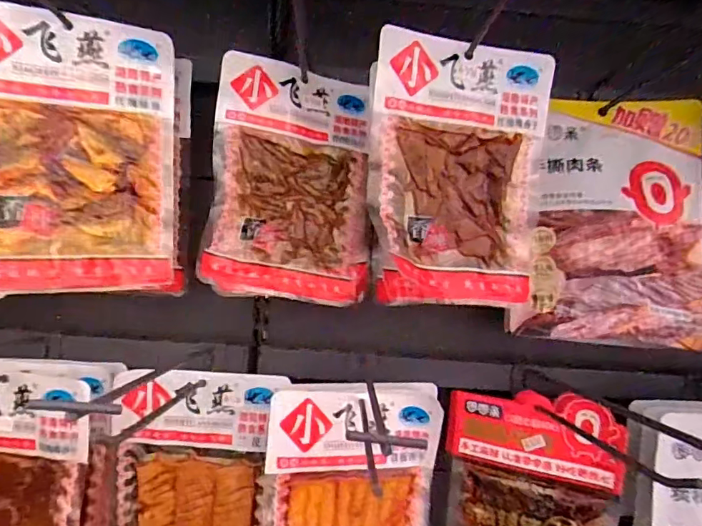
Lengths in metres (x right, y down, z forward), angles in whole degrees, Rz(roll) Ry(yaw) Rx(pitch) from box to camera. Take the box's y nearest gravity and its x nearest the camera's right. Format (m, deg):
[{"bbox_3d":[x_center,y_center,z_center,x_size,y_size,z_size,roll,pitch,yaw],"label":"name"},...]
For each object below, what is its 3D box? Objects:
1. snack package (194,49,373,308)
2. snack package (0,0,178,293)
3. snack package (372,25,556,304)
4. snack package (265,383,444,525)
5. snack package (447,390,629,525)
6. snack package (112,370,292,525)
[{"bbox_3d":[-0.052,-0.075,0.461,0.144,0.206,0.037,4,1,-10],"label":"snack package"},{"bbox_3d":[-0.234,-0.090,0.409,0.174,0.217,0.027,3,1,-31],"label":"snack package"},{"bbox_3d":[0.091,-0.072,0.402,0.150,0.197,0.040,4,1,-21],"label":"snack package"},{"bbox_3d":[0.003,0.239,0.468,0.167,0.241,0.029,4,1,-19],"label":"snack package"},{"bbox_3d":[0.174,0.249,0.497,0.158,0.231,0.029,4,1,21],"label":"snack package"},{"bbox_3d":[-0.157,0.220,0.488,0.149,0.223,0.028,4,1,5],"label":"snack package"}]

